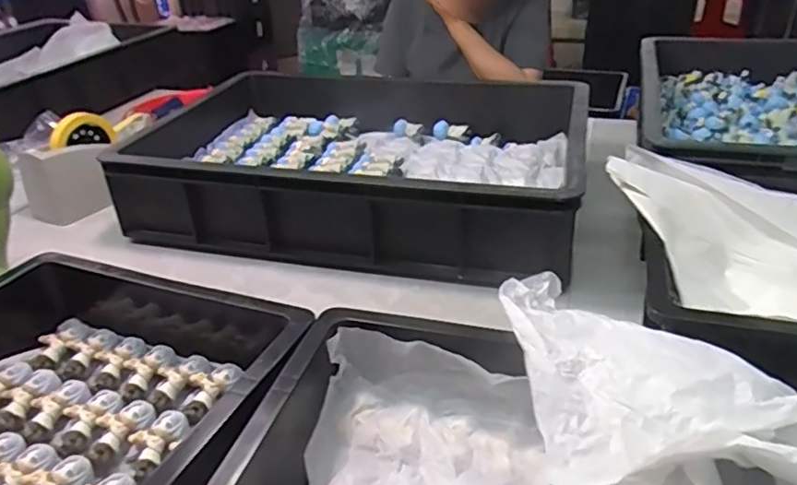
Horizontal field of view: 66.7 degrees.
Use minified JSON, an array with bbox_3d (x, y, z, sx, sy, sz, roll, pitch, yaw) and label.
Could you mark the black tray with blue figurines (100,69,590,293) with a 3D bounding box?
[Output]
[{"bbox_3d":[-0.039,-0.117,0.854,0.579,0.117,0.433,8,31,18],"label":"black tray with blue figurines"}]

